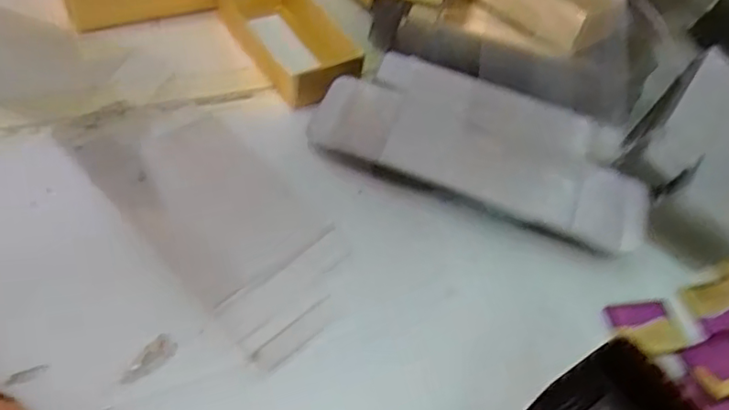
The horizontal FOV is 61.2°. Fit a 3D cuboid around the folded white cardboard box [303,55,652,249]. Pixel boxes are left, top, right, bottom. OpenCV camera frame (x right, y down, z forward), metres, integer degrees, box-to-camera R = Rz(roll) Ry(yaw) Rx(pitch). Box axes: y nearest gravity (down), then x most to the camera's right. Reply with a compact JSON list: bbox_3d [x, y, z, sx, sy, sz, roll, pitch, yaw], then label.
[{"bbox_3d":[0.073,-0.040,0.383,0.208,0.031,0.083,18,50,3],"label":"folded white cardboard box"}]

